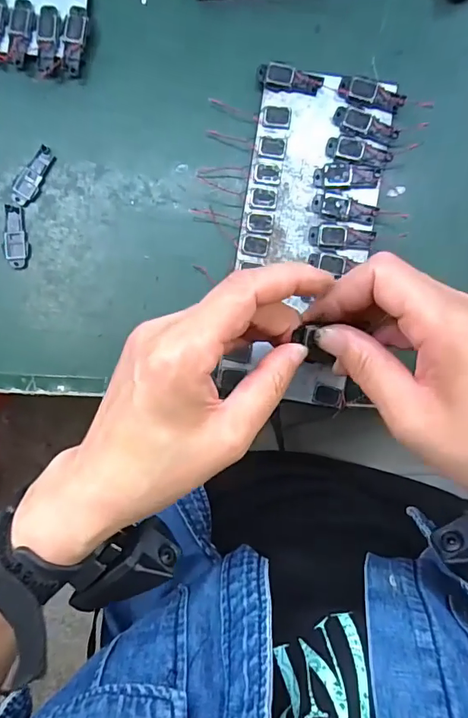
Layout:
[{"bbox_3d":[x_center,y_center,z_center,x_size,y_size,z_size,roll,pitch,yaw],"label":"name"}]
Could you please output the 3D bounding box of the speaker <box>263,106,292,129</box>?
[{"bbox_3d":[0.027,-0.149,0.285,0.017,0.004,0.013,7,94,2],"label":"speaker"}]

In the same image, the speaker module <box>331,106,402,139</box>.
[{"bbox_3d":[0.081,-0.143,0.283,0.040,0.004,0.015,19,94,1],"label":"speaker module"}]

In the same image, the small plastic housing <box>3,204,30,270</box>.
[{"bbox_3d":[-0.143,-0.079,0.301,0.015,0.004,0.039,-2,93,2],"label":"small plastic housing"}]

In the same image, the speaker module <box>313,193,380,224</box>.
[{"bbox_3d":[0.068,-0.092,0.286,0.039,0.007,0.014,13,94,1],"label":"speaker module"}]

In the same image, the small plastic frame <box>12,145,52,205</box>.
[{"bbox_3d":[-0.131,-0.119,0.299,0.013,0.004,0.040,36,94,0],"label":"small plastic frame"}]

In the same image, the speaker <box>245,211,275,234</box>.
[{"bbox_3d":[0.016,-0.085,0.288,0.017,0.004,0.014,6,94,2],"label":"speaker"}]

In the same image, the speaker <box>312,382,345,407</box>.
[{"bbox_3d":[0.059,0.023,0.289,0.018,0.004,0.014,10,94,1],"label":"speaker"}]

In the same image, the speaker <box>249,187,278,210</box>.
[{"bbox_3d":[0.018,-0.099,0.288,0.017,0.004,0.012,11,94,1],"label":"speaker"}]

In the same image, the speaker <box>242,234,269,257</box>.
[{"bbox_3d":[0.013,-0.071,0.289,0.016,0.004,0.013,6,94,2],"label":"speaker"}]

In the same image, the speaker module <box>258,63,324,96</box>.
[{"bbox_3d":[0.035,-0.173,0.283,0.039,0.004,0.014,12,103,0],"label":"speaker module"}]

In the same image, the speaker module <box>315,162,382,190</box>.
[{"bbox_3d":[0.069,-0.112,0.283,0.039,0.004,0.015,3,94,2],"label":"speaker module"}]

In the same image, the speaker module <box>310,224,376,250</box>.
[{"bbox_3d":[0.067,-0.075,0.287,0.041,0.007,0.015,2,93,2],"label":"speaker module"}]

